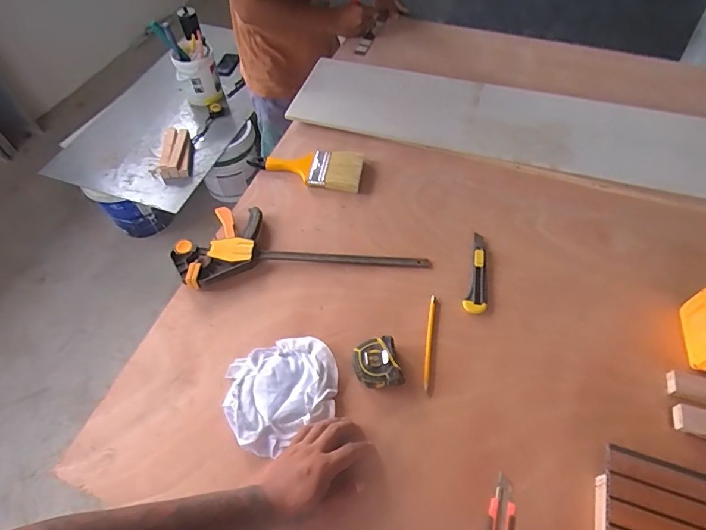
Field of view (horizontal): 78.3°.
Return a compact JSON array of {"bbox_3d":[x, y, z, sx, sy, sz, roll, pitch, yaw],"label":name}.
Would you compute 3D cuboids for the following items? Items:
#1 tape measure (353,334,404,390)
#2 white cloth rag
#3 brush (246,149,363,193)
[{"bbox_3d":[0.036,0.150,0.656,0.068,0.039,0.074,-12,57,-6],"label":"tape measure"},{"bbox_3d":[-0.105,0.186,0.649,0.166,0.030,0.150,-19,54,-14],"label":"white cloth rag"},{"bbox_3d":[-0.099,-0.201,0.909,0.234,0.027,0.106,3,55,3],"label":"brush"}]

